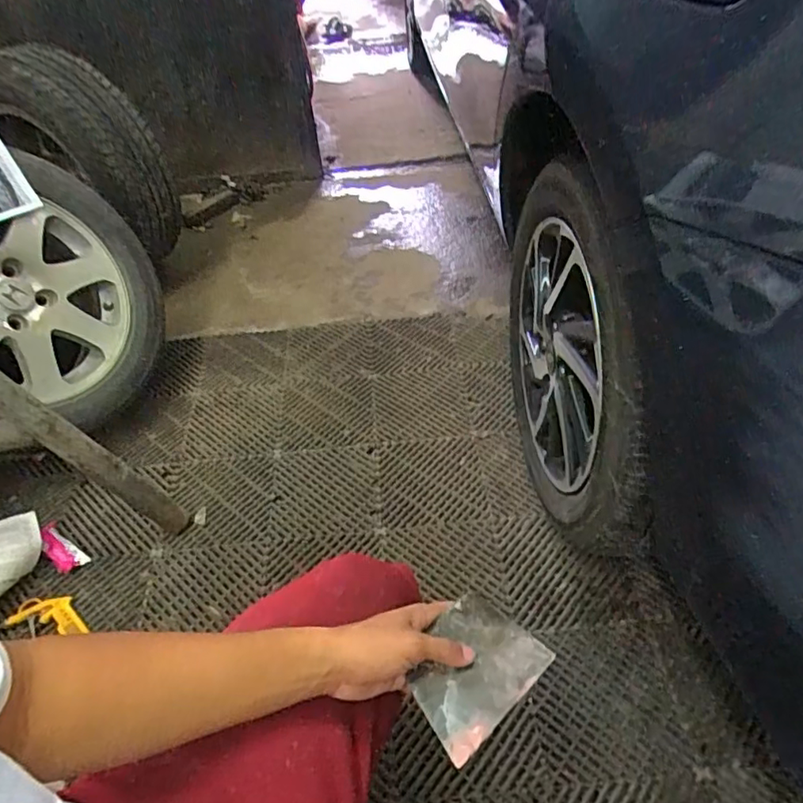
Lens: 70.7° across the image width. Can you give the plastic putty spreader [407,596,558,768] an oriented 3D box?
[{"bbox_3d":[0.066,0.247,0.528,0.134,0.008,0.093,-28,58,-37],"label":"plastic putty spreader"}]

